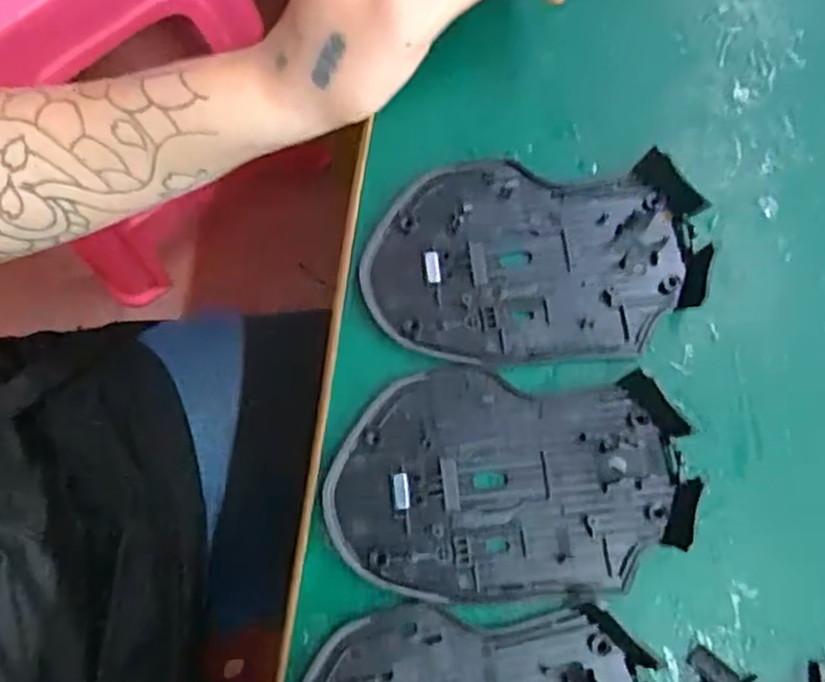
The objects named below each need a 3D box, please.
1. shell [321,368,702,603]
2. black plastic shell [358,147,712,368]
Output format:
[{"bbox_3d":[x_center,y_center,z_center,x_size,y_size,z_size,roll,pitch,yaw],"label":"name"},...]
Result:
[{"bbox_3d":[0.030,0.046,0.227,0.112,0.012,0.070,1,76,1],"label":"shell"},{"bbox_3d":[0.041,-0.030,0.245,0.113,0.011,0.073,2,76,2],"label":"black plastic shell"}]

